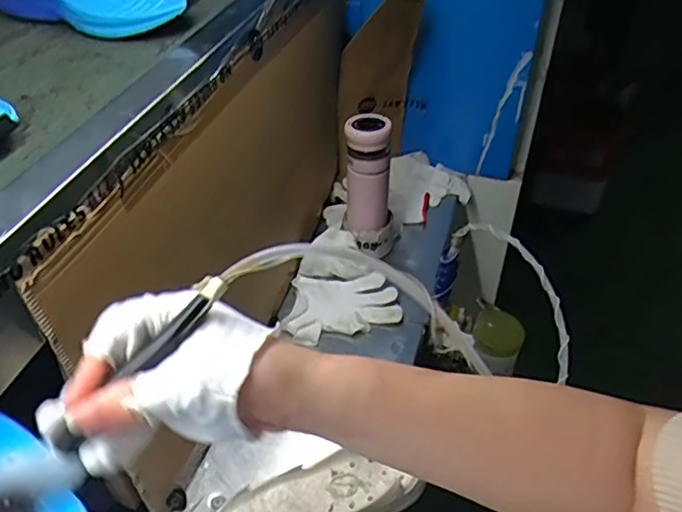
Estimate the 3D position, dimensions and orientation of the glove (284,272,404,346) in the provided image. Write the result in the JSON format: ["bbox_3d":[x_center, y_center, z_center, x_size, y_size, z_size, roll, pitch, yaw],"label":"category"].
[{"bbox_3d":[0.004,0.074,0.913,0.166,0.018,0.120,-2,39,-3],"label":"glove"}]

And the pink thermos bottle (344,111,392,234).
[{"bbox_3d":[0.042,-0.125,0.942,0.069,0.178,0.061,8,39,10],"label":"pink thermos bottle"}]

